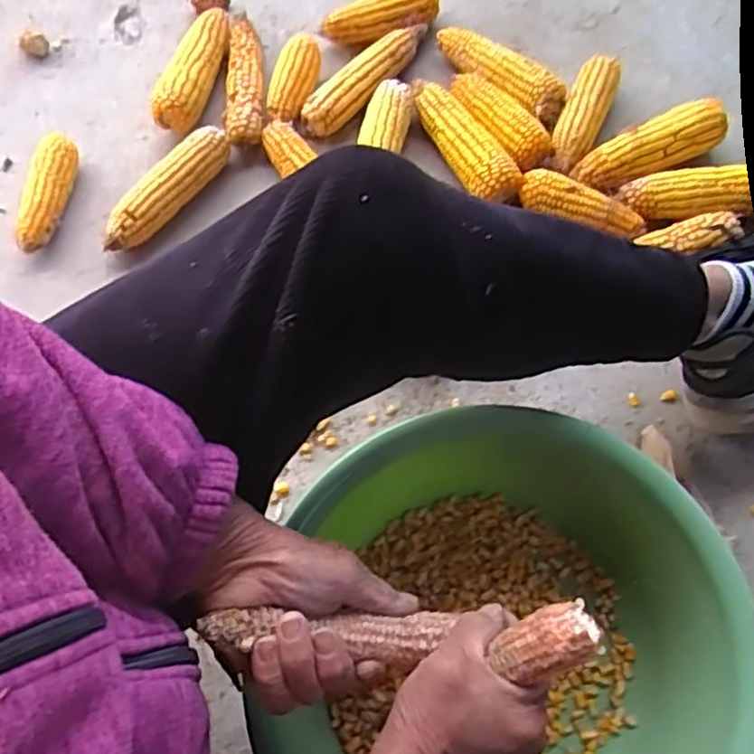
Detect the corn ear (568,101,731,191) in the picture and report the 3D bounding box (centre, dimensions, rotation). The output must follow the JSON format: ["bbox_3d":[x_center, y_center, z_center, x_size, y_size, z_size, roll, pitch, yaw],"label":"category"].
[{"bbox_3d":[0.281,-0.236,0.745,0.165,0.055,0.054,-23,70,-7],"label":"corn ear"}]

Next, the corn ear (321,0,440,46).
[{"bbox_3d":[0.007,-0.413,0.831,0.140,0.050,0.052,-16,69,-4],"label":"corn ear"}]

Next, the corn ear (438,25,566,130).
[{"bbox_3d":[0.135,-0.335,0.796,0.171,0.052,0.047,39,75,15],"label":"corn ear"}]

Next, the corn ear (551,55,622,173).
[{"bbox_3d":[0.222,-0.281,0.769,0.046,0.048,0.146,21,71,9],"label":"corn ear"}]

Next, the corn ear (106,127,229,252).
[{"bbox_3d":[-0.217,-0.194,0.749,0.048,0.044,0.168,42,75,15],"label":"corn ear"}]

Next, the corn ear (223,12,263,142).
[{"bbox_3d":[-0.145,-0.326,0.799,0.041,0.033,0.169,-2,69,1],"label":"corn ear"}]

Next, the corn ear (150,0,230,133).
[{"bbox_3d":[-0.201,-0.364,0.805,0.061,0.053,0.205,6,69,4],"label":"corn ear"}]

